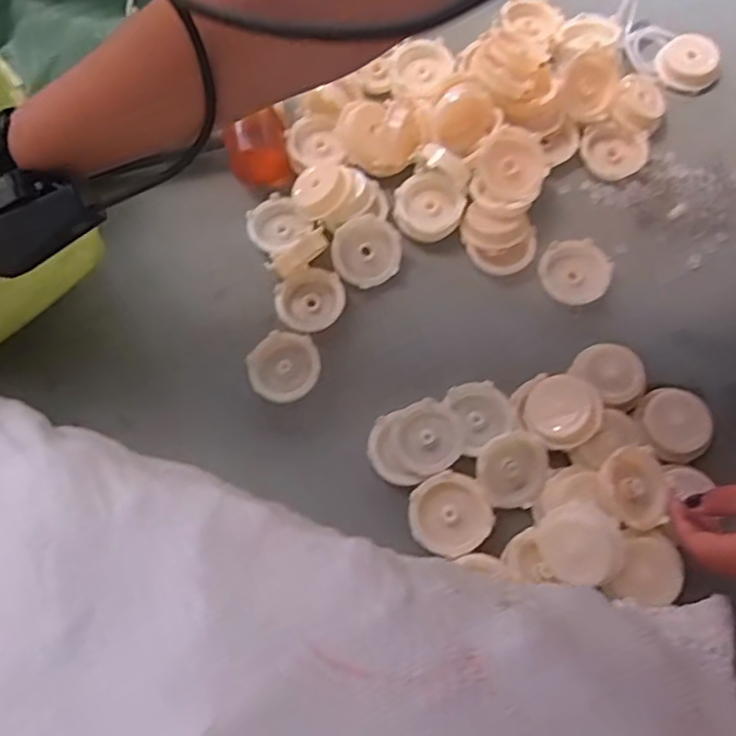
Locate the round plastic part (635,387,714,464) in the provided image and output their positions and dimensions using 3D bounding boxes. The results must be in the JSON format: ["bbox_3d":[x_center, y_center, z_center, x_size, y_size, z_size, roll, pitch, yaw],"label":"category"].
[{"bbox_3d":[0.238,0.043,0.501,0.053,0.021,0.054,-1,70,2],"label":"round plastic part"}]

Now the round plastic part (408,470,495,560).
[{"bbox_3d":[0.061,0.108,0.476,0.060,0.009,0.058,-1,70,2],"label":"round plastic part"}]

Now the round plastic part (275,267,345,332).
[{"bbox_3d":[-0.050,-0.059,0.559,0.060,0.019,0.056,-1,70,2],"label":"round plastic part"}]

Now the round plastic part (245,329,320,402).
[{"bbox_3d":[-0.072,-0.002,0.537,0.060,0.012,0.056,-1,70,2],"label":"round plastic part"}]

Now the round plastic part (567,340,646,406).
[{"bbox_3d":[0.194,0.003,0.517,0.052,0.019,0.055,0,61,-1],"label":"round plastic part"}]

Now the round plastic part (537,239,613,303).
[{"bbox_3d":[0.177,-0.082,0.553,0.058,0.020,0.057,-1,70,2],"label":"round plastic part"}]

